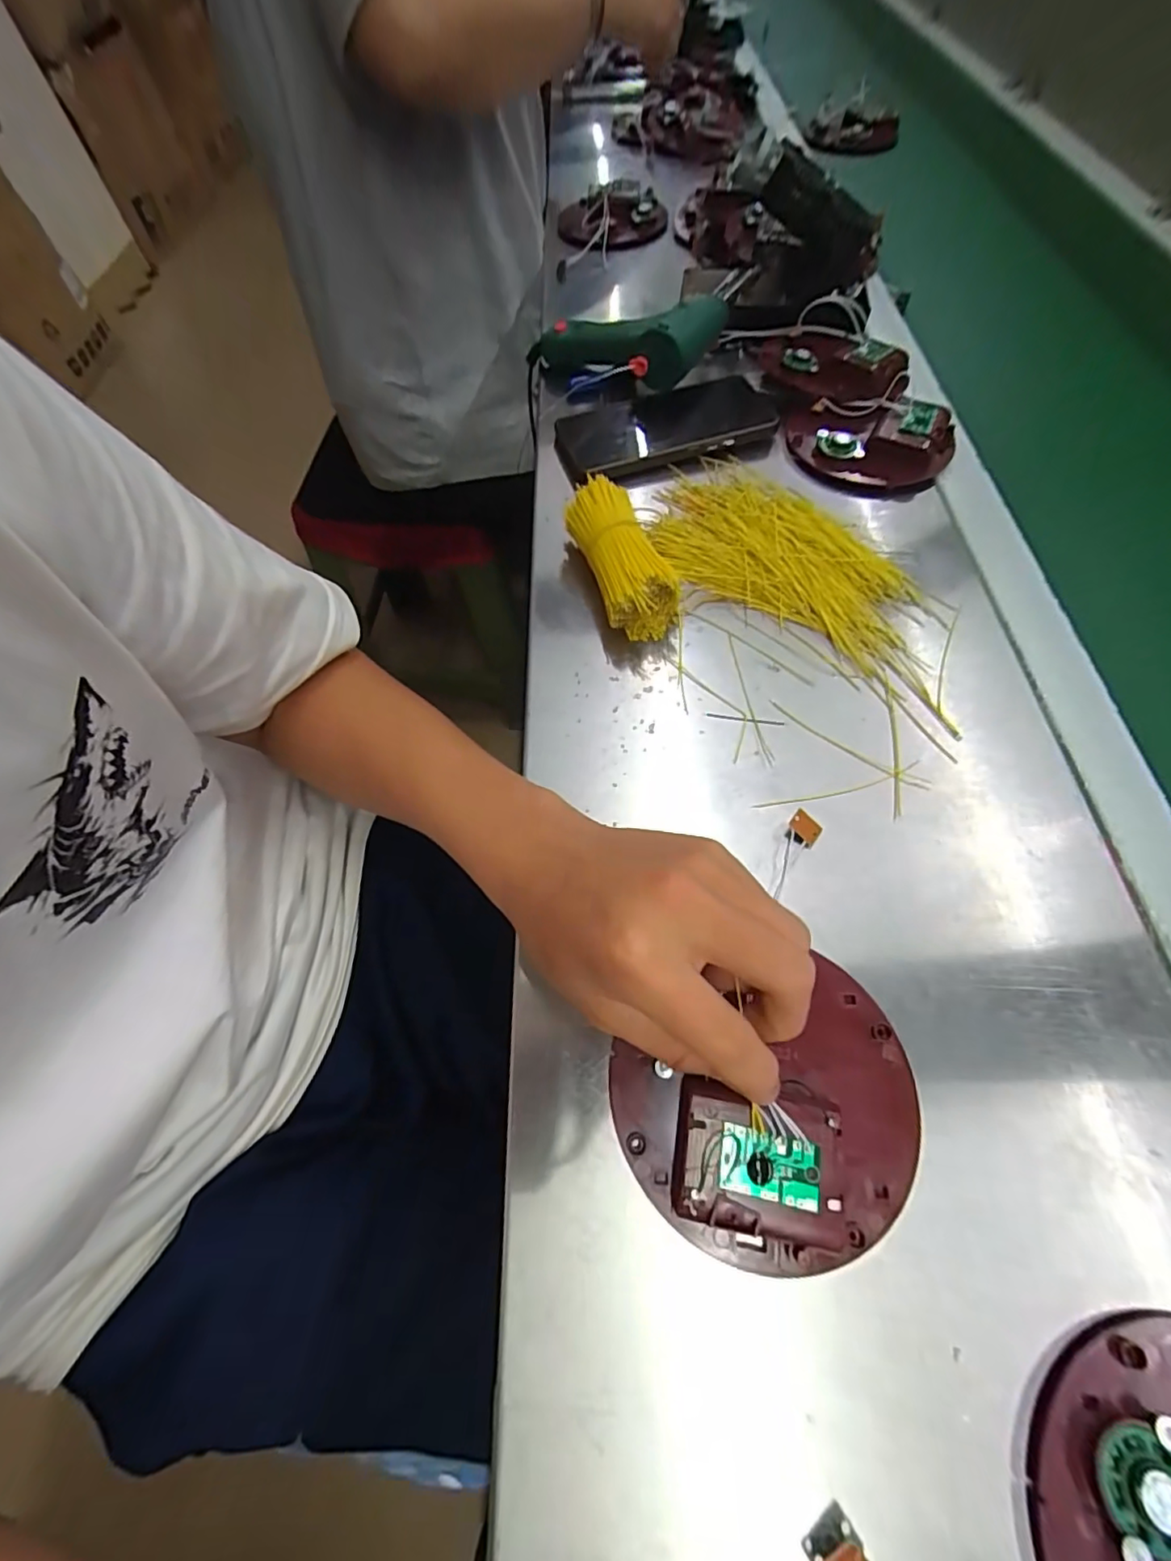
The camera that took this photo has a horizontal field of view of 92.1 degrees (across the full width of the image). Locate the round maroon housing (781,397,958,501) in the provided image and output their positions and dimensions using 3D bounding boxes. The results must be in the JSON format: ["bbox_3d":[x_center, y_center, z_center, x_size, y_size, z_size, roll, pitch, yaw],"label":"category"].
[{"bbox_3d":[0.204,-0.243,0.409,0.118,0.030,0.086,14,63,9],"label":"round maroon housing"}]

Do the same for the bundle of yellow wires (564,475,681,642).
[{"bbox_3d":[0.023,-0.145,0.365,0.044,0.041,0.105,-18,62,-8],"label":"bundle of yellow wires"}]

